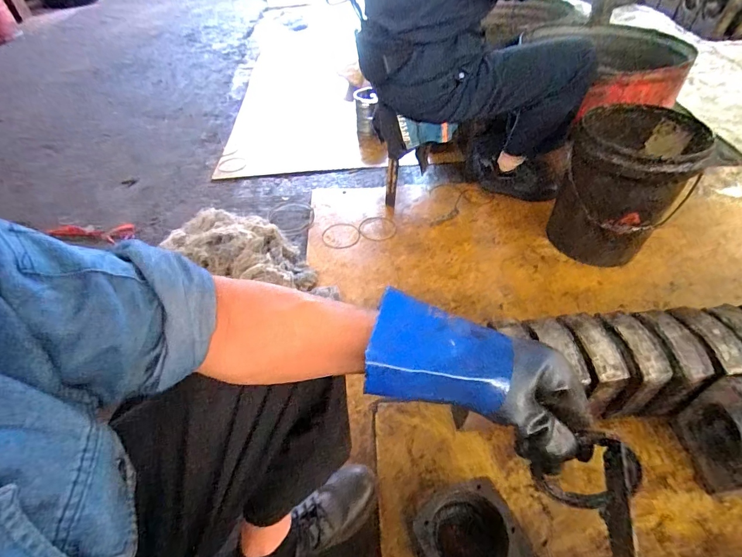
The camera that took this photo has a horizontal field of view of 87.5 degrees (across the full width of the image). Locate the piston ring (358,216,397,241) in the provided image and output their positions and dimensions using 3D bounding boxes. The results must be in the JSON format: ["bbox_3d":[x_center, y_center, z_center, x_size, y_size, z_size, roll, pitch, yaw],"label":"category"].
[{"bbox_3d":[0.024,-0.168,1.302,0.122,0.008,0.128,-1,45,1],"label":"piston ring"}]

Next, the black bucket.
[{"bbox_3d":[0.682,-0.236,1.091,0.285,0.363,0.297,25,52,24],"label":"black bucket"}]

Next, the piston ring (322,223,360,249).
[{"bbox_3d":[-0.098,-0.145,1.287,0.122,0.007,0.136,0,45,2],"label":"piston ring"}]

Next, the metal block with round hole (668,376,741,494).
[{"bbox_3d":[0.667,0.295,0.707,0.095,0.194,0.154,3,47,5],"label":"metal block with round hole"}]

